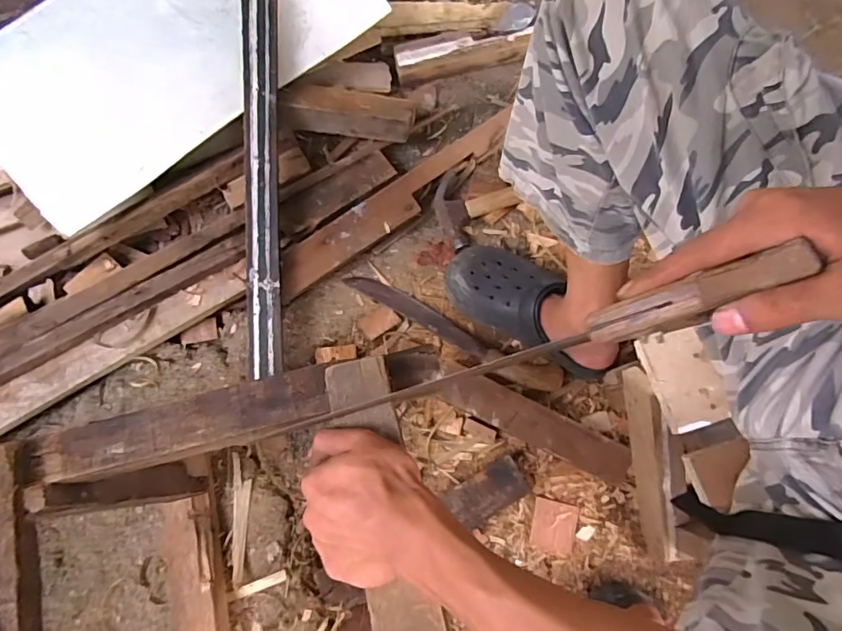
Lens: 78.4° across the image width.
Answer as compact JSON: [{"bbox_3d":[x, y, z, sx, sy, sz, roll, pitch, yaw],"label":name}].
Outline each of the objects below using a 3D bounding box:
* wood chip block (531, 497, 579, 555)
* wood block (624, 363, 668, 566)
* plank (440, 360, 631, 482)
[{"bbox_3d":[0.186,0.295,0.722,0.058,0.005,0.067,13,76,3],"label":"wood chip block"},{"bbox_3d":[0.277,0.196,0.628,0.019,0.053,0.302,-18,114,-5],"label":"wood block"},{"bbox_3d":[0.155,0.150,0.733,0.281,0.046,0.058,27,77,7],"label":"plank"}]

